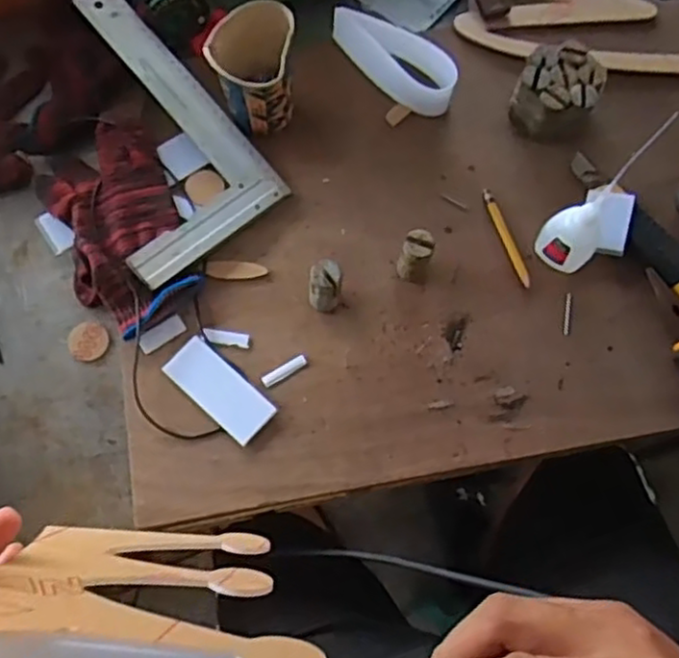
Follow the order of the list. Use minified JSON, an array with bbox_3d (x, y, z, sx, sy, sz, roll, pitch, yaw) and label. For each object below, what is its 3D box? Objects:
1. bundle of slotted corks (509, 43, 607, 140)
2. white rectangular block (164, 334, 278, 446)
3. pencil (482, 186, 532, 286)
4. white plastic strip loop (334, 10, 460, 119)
[{"bbox_3d":[0.195,-0.212,0.632,0.068,0.050,0.076,25,73,7],"label":"bundle of slotted corks"},{"bbox_3d":[-0.096,0.048,0.559,0.092,0.007,0.039,42,75,12],"label":"white rectangular block"},{"bbox_3d":[0.146,-0.080,0.612,0.010,0.006,0.095,-18,73,-7],"label":"pencil"},{"bbox_3d":[0.050,-0.249,0.648,0.127,0.045,0.044,42,75,12],"label":"white plastic strip loop"}]

